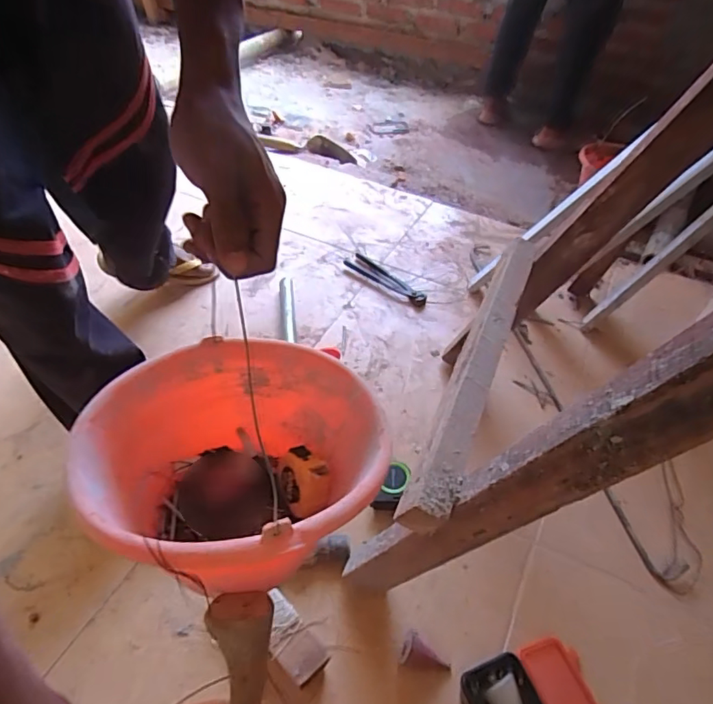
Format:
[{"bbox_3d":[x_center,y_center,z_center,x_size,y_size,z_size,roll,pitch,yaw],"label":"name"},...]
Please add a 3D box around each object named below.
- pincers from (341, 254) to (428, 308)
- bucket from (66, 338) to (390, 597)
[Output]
[{"bbox_3d":[0.068,-0.169,1.195,0.228,0.013,0.055,35,54,27],"label":"pincers"},{"bbox_3d":[-0.104,0.116,0.488,0.239,0.167,0.213,-32,55,-29],"label":"bucket"}]

